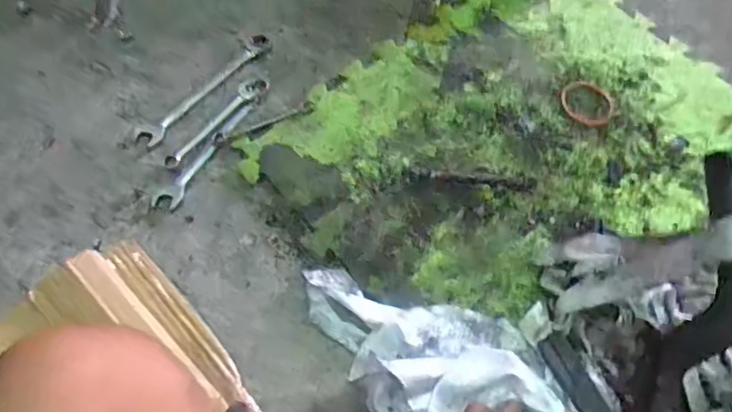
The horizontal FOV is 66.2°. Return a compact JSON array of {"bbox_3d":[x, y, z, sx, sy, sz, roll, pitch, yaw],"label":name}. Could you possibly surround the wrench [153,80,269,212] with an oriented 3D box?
[{"bbox_3d":[-0.175,-0.078,0.650,0.026,0.004,0.199,27,66,9],"label":"wrench"}]

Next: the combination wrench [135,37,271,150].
[{"bbox_3d":[-0.193,-0.144,0.681,0.030,0.006,0.204,35,67,13],"label":"combination wrench"}]

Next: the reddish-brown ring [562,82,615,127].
[{"bbox_3d":[0.279,-0.130,0.707,0.066,0.004,0.066,1,64,-3],"label":"reddish-brown ring"}]

